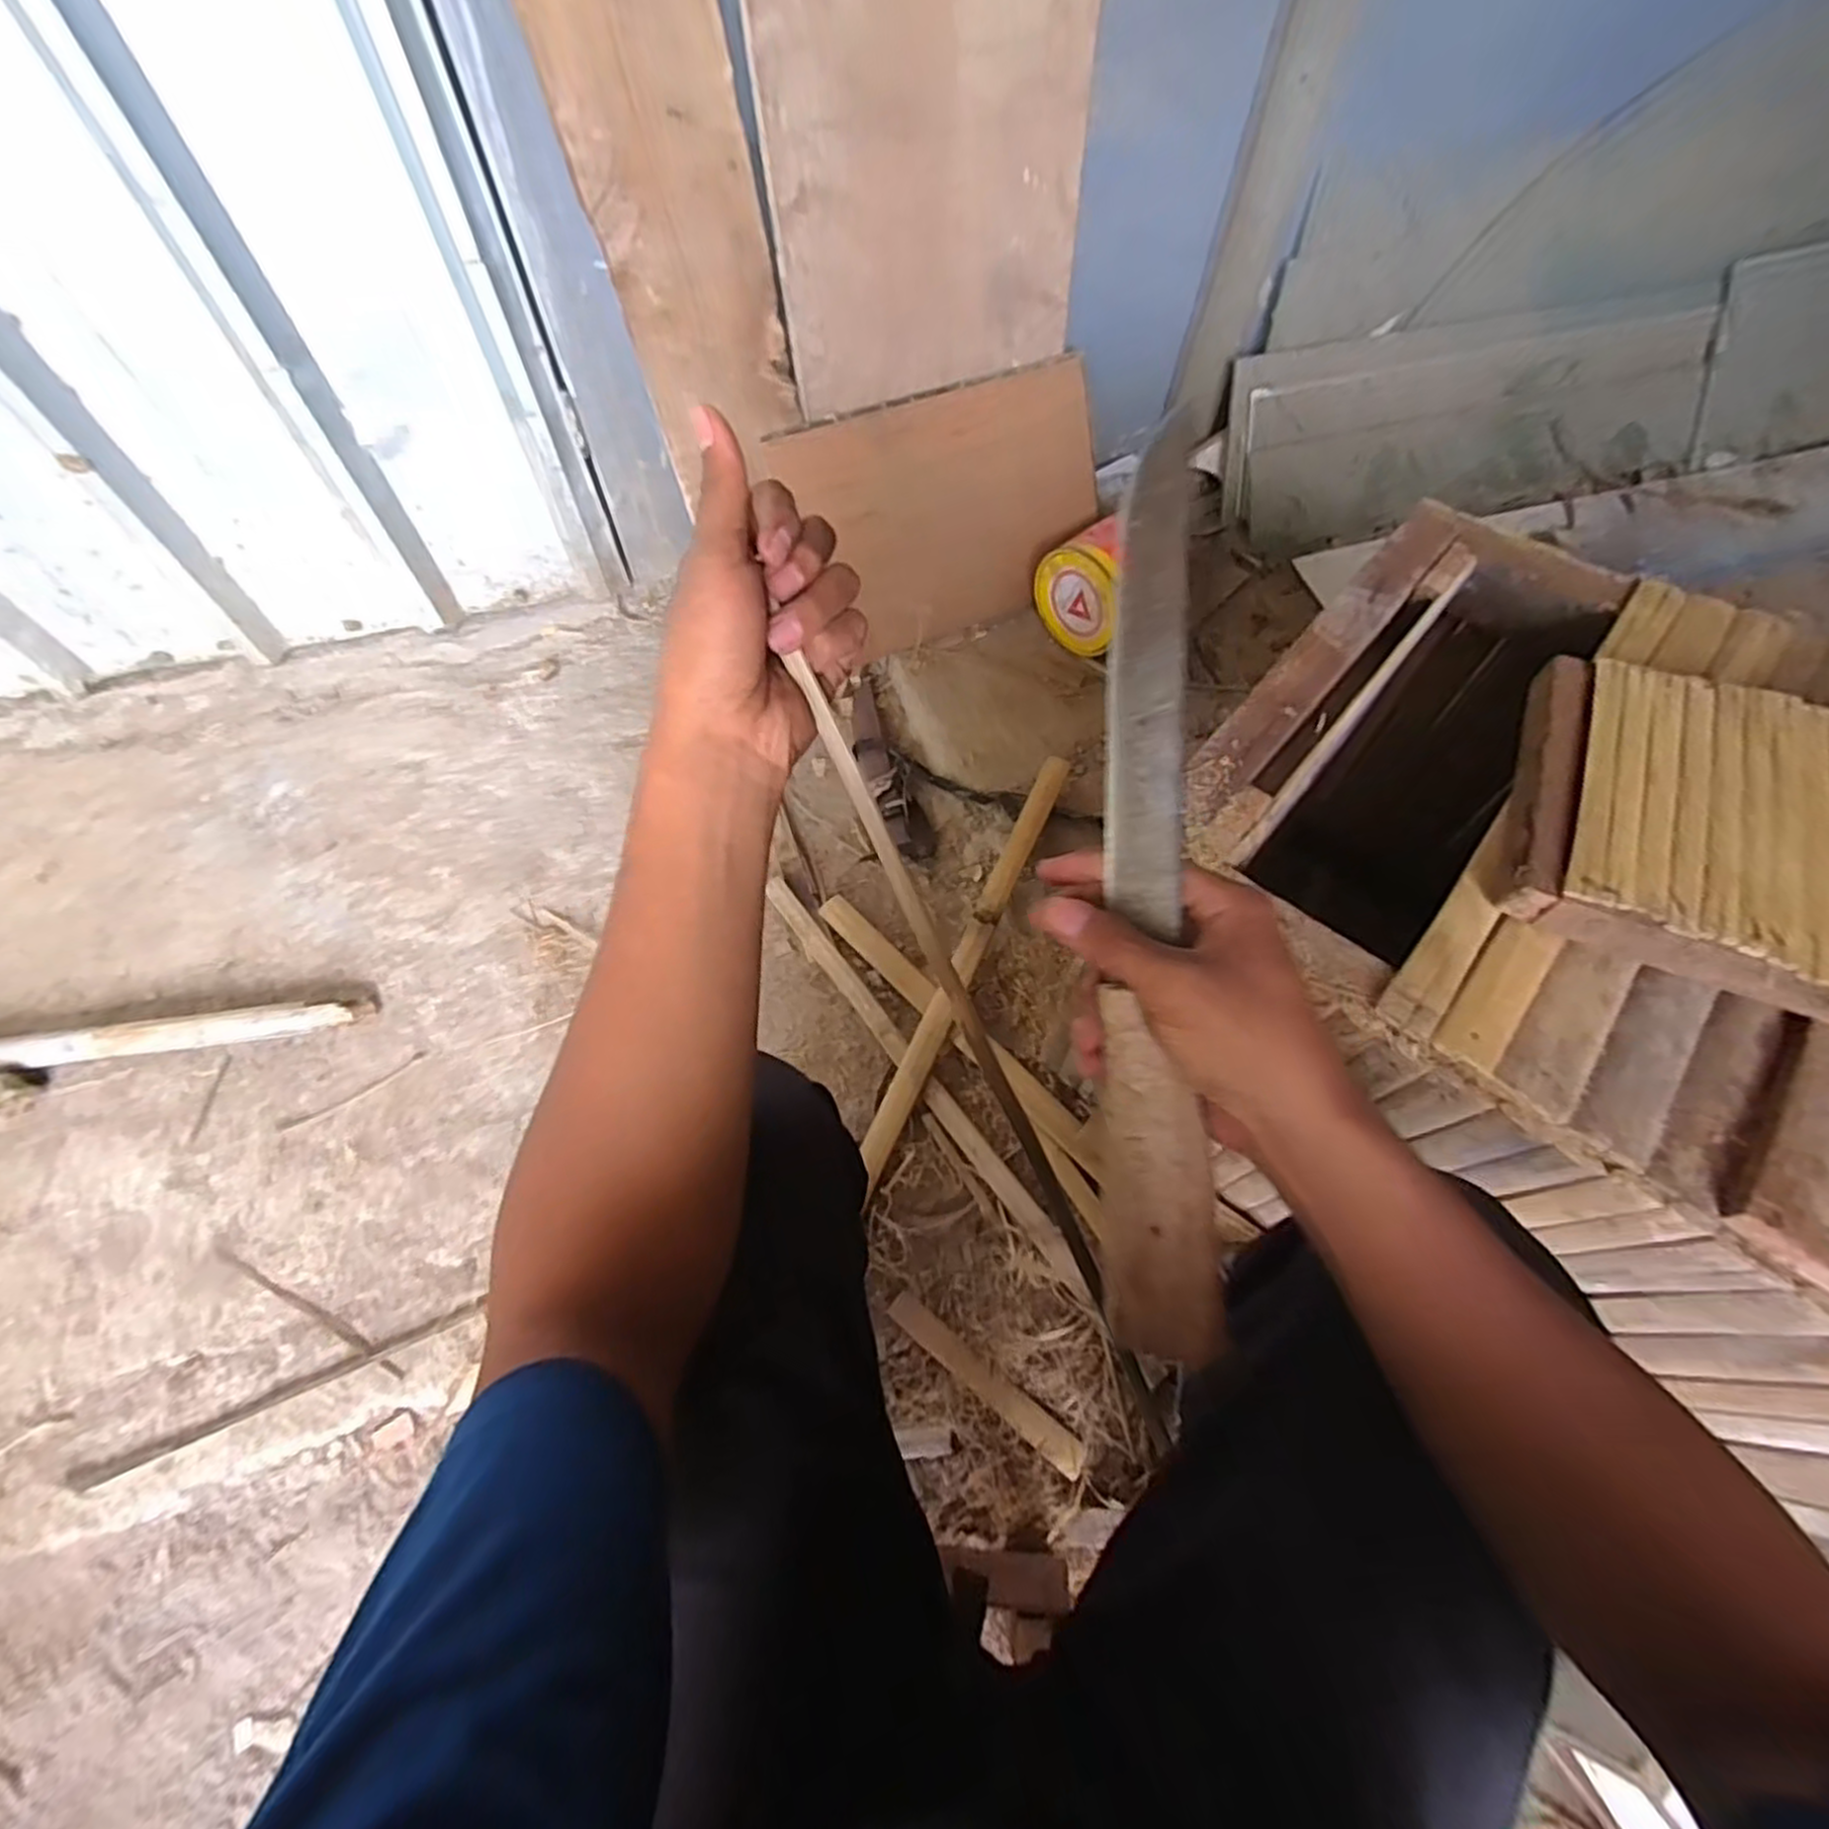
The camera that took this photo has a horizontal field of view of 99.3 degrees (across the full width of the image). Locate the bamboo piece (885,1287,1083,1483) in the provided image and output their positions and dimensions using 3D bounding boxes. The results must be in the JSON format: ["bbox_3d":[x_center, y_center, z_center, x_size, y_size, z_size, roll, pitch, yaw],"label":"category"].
[{"bbox_3d":[0.065,0.443,0.738,0.214,0.014,0.028,35,67,15],"label":"bamboo piece"}]

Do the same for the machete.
[{"bbox_3d":[0.100,-0.007,0.325,0.041,0.032,0.371,0,88,-2],"label":"machete"}]

